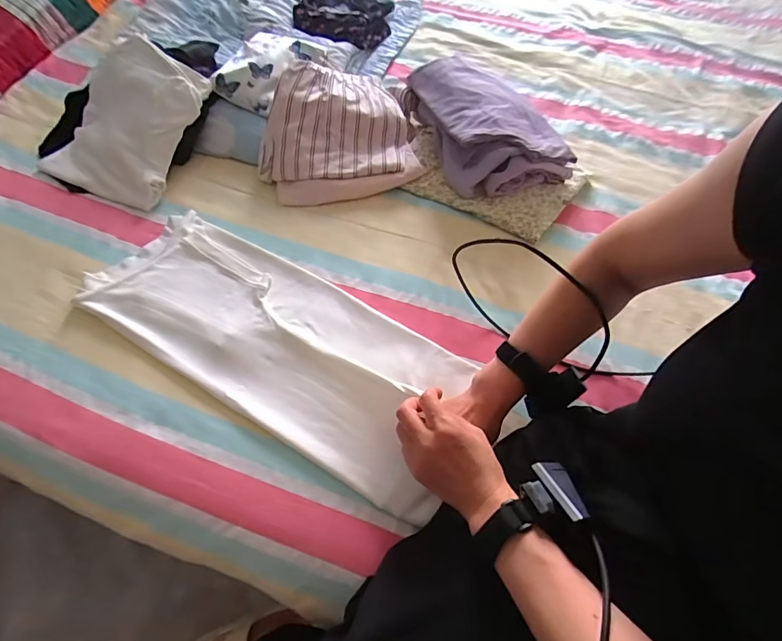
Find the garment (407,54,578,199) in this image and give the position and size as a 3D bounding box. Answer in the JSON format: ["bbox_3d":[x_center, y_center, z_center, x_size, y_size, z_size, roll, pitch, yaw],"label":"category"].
[{"bbox_3d":[0.174,-0.360,0.742,0.230,0.091,0.333,-15,62,-12],"label":"garment"}]

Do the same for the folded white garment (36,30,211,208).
[{"bbox_3d":[-0.441,-0.330,0.698,0.212,0.058,0.256,22,89,7],"label":"folded white garment"}]

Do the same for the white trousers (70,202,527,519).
[{"bbox_3d":[-0.144,0.017,0.552,0.532,0.050,0.204,29,68,13],"label":"white trousers"}]

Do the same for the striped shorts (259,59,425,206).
[{"bbox_3d":[-0.085,-0.330,0.714,0.265,0.090,0.247,-2,61,-5],"label":"striped shorts"}]

